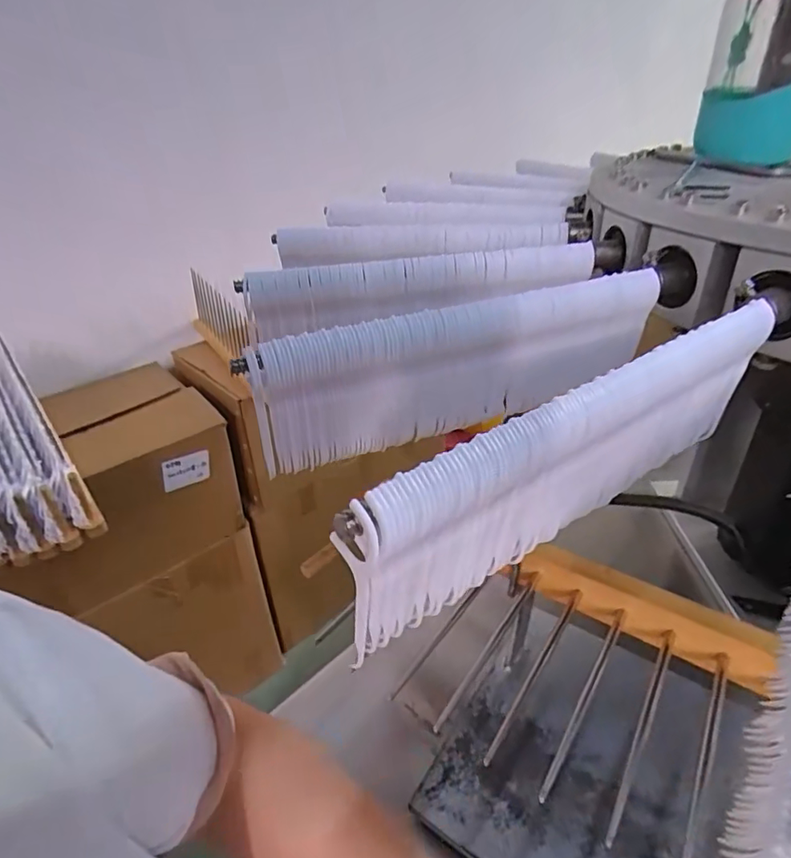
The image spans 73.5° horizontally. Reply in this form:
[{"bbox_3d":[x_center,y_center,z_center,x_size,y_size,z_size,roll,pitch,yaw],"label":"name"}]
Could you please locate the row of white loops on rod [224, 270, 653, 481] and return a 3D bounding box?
[{"bbox_3d":[0.034,-0.031,0.259,0.204,0.072,0.014,-17,40,-13],"label":"row of white loops on rod"}]

